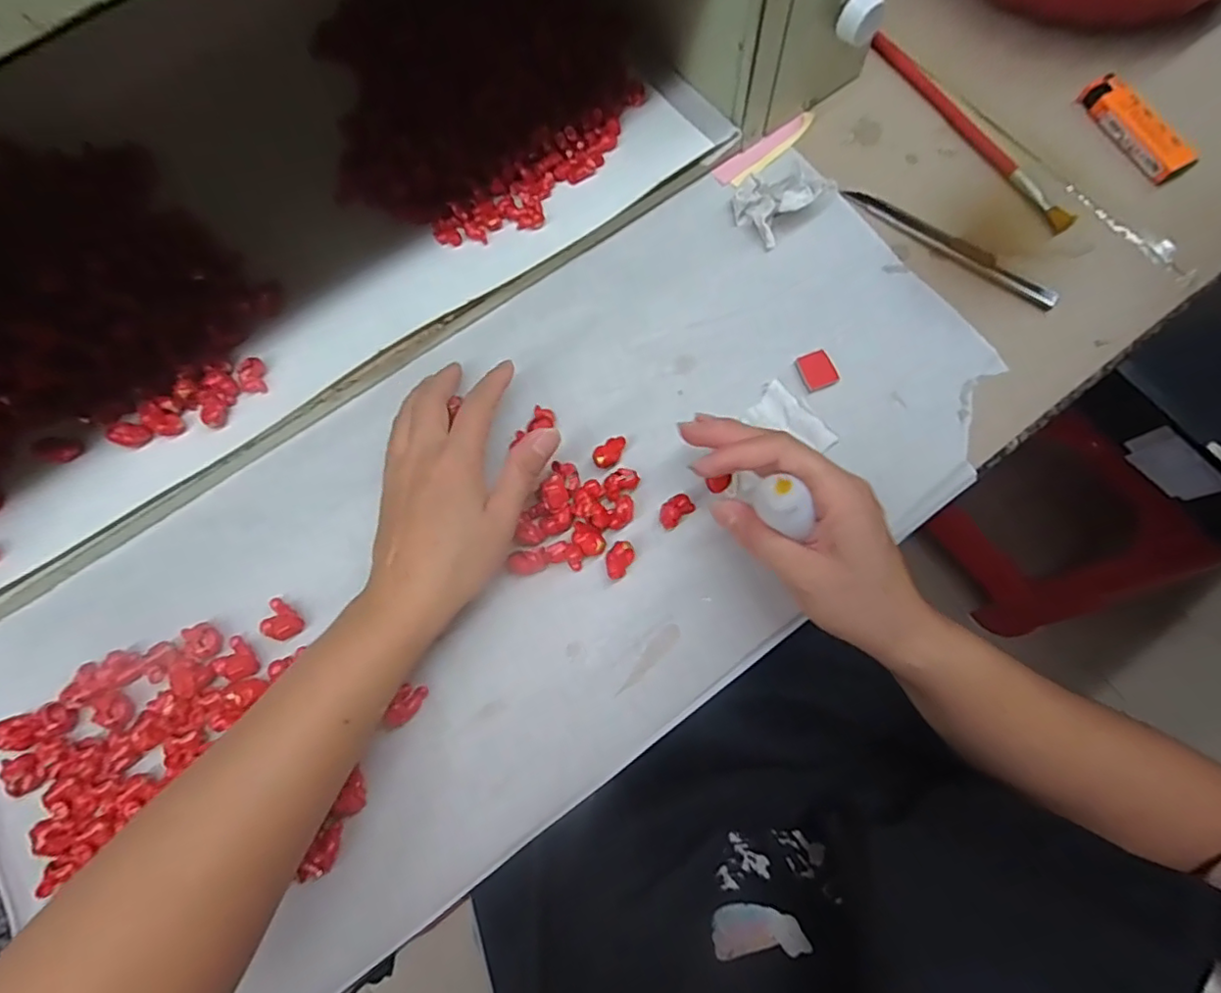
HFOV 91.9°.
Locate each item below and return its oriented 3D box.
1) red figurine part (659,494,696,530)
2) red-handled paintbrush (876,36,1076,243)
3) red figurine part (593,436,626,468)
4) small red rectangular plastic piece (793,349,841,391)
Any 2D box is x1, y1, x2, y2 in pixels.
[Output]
[{"bbox_3d":[0.036,0.008,0.327,0.021,0.010,0.013,-38,80,-7],"label":"red figurine part"},{"bbox_3d":[0.234,-0.241,0.387,0.013,0.010,0.181,-32,79,-6],"label":"red-handled paintbrush"},{"bbox_3d":[-0.001,-0.025,0.342,0.014,0.014,0.022,33,80,8],"label":"red figurine part"},{"bbox_3d":[0.123,-0.075,0.351,0.021,0.005,0.022,-22,78,-4],"label":"small red rectangular plastic piece"}]

